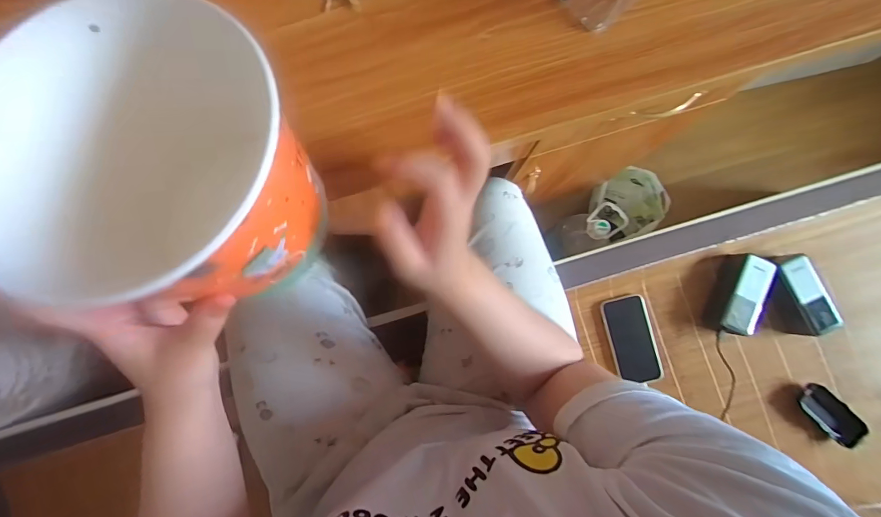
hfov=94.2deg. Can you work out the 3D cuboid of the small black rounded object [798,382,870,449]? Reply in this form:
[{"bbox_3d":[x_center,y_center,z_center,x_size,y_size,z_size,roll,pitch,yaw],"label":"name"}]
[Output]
[{"bbox_3d":[0.615,0.244,0.642,0.048,0.031,0.096,-42,92,-4],"label":"small black rounded object"}]

